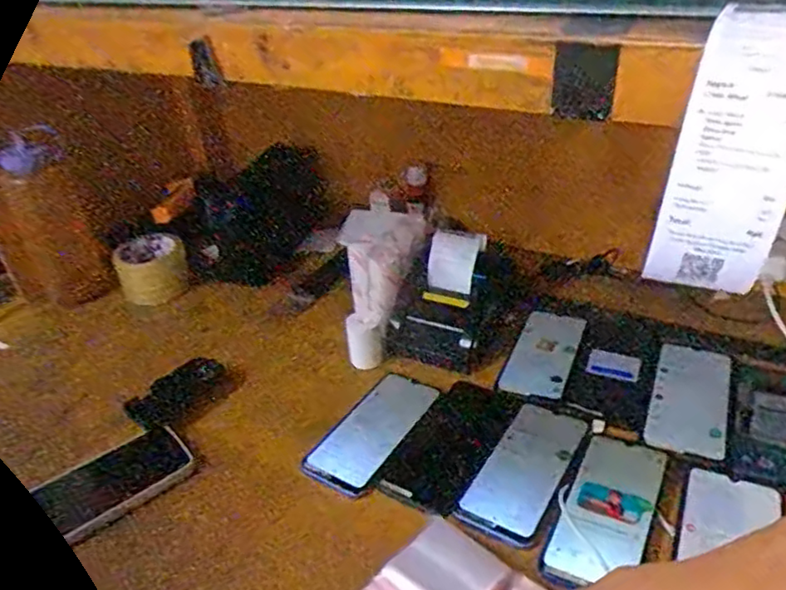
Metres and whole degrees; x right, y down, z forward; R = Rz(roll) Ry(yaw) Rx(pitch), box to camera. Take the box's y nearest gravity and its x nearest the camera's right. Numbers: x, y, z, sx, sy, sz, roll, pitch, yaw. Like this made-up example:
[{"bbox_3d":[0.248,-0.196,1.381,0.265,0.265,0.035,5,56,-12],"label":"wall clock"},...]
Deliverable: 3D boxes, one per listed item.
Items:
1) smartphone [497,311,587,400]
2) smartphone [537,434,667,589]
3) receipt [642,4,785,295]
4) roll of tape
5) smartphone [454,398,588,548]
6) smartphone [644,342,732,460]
[{"bbox_3d":[0.173,0.064,0.711,0.067,0.011,0.138,19,48,18],"label":"smartphone"},{"bbox_3d":[0.185,0.184,0.535,0.069,0.006,0.164,17,40,29],"label":"smartphone"},{"bbox_3d":[0.190,-0.077,0.333,0.057,0.155,0.067,22,17,35],"label":"receipt"},{"bbox_3d":[-0.333,-0.041,0.866,0.086,0.075,0.086,-15,35,-12],"label":"roll of tape"},{"bbox_3d":[0.127,0.161,0.582,0.073,0.006,0.162,17,41,30],"label":"smartphone"},{"bbox_3d":[0.307,0.103,0.643,0.071,0.011,0.172,12,38,24],"label":"smartphone"}]

